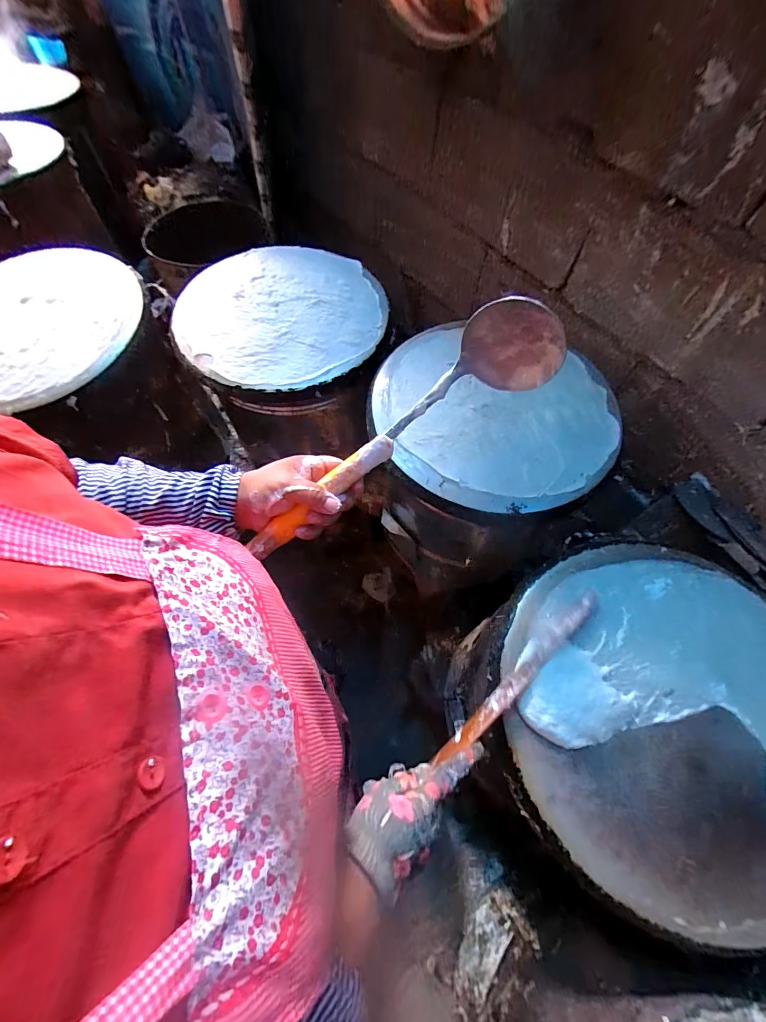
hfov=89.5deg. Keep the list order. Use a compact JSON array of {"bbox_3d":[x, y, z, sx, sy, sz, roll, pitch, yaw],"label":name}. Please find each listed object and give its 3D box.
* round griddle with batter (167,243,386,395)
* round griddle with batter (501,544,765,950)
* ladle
[{"bbox_3d":[-0.179,-0.359,0.680,0.356,0.026,0.355,0,63,-1],"label":"round griddle with batter"},{"bbox_3d":[0.311,0.216,0.413,0.356,0.041,0.365,0,63,-1],"label":"round griddle with batter"},{"bbox_3d":[0.009,-0.068,0.362,0.346,0.081,0.070,-38,68,0],"label":"ladle"}]

